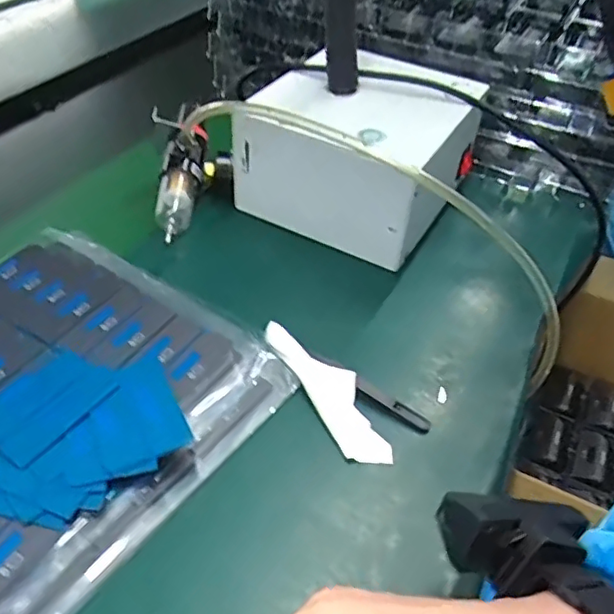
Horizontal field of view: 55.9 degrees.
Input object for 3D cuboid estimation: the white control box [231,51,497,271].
[{"bbox_3d":[0.054,-0.149,0.549,0.173,0.111,0.188,24,48,21],"label":"white control box"}]

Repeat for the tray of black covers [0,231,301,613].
[{"bbox_3d":[-0.180,0.063,0.377,0.243,0.034,0.262,27,49,24],"label":"tray of black covers"}]

